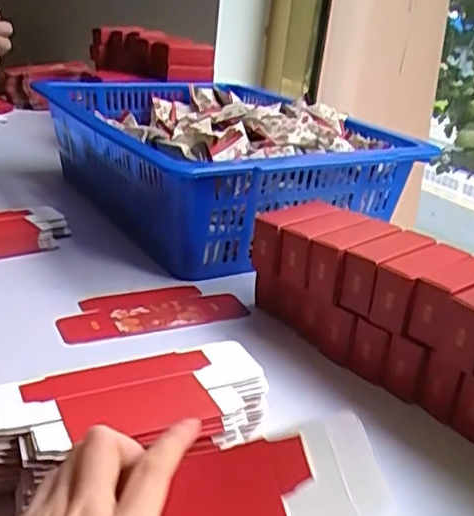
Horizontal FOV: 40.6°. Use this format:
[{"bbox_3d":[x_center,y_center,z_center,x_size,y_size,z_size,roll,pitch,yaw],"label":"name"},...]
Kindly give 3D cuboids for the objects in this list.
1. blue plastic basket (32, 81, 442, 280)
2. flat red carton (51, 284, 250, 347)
[{"bbox_3d":[-0.017,-0.127,0.862,0.382,0.151,0.483,-8,26,-32],"label":"blue plastic basket"},{"bbox_3d":[-0.082,0.048,0.616,0.179,0.008,0.088,-8,26,-31],"label":"flat red carton"}]

